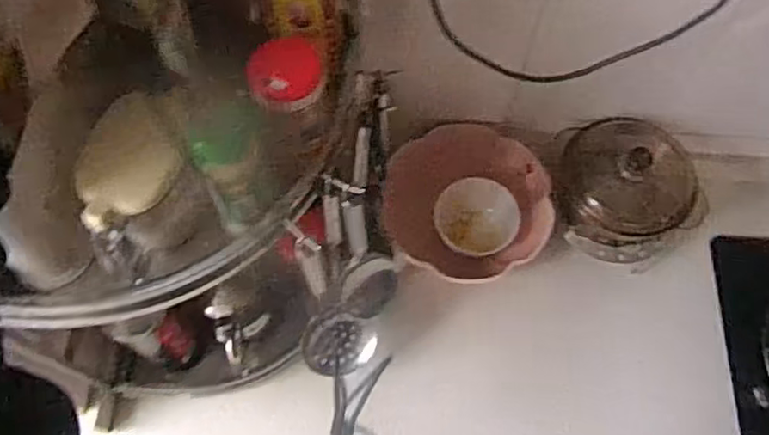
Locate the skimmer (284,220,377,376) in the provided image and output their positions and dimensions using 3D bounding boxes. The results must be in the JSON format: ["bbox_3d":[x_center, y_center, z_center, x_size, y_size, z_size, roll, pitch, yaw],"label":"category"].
[{"bbox_3d":[-0.051,0.095,0.629,0.081,0.306,0.063,-1,66,-1],"label":"skimmer"}]

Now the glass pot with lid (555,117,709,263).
[{"bbox_3d":[0.313,-0.035,0.836,0.156,0.122,0.155,0,66,0],"label":"glass pot with lid"}]

